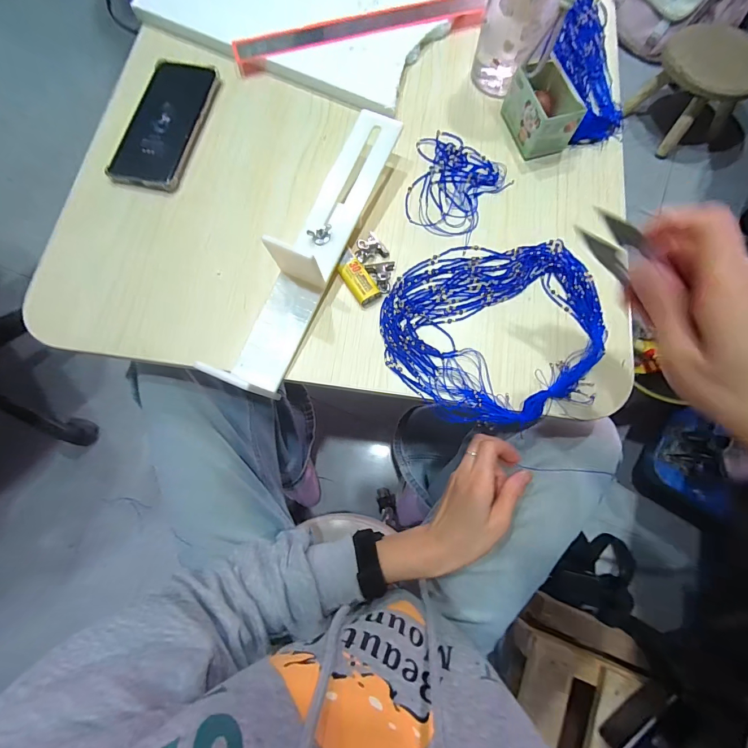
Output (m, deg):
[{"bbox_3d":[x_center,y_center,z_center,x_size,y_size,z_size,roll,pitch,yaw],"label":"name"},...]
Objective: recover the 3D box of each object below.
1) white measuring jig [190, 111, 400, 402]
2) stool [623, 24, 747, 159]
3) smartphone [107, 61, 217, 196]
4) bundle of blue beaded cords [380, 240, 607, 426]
[{"bbox_3d":[-0.059,-0.124,0.334,0.061,0.057,0.305,23,77,5],"label":"white measuring jig"},{"bbox_3d":[0.821,-0.731,0.912,0.189,0.201,0.226,-28,78,-7],"label":"stool"},{"bbox_3d":[-0.231,-0.279,0.394,0.074,0.010,0.172,12,77,2],"label":"smartphone"},{"bbox_3d":[0.113,-0.042,0.336,0.204,0.020,0.174,-2,76,-1],"label":"bundle of blue beaded cords"}]

